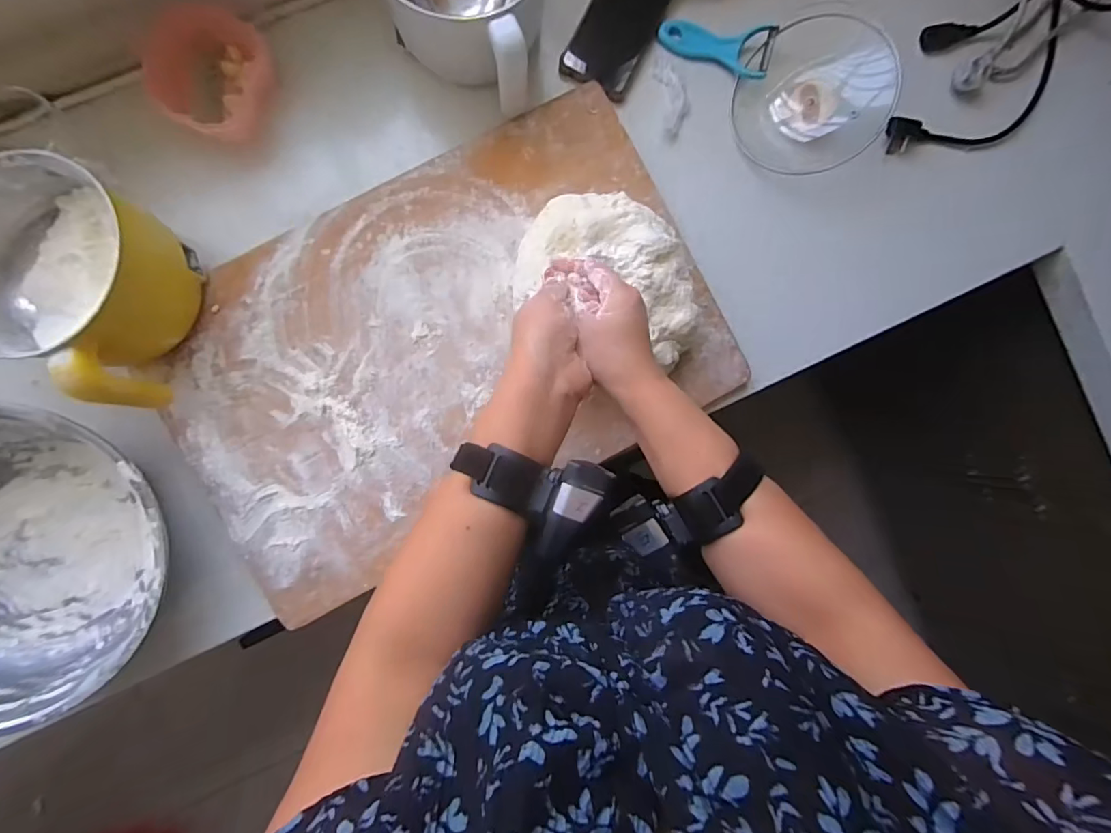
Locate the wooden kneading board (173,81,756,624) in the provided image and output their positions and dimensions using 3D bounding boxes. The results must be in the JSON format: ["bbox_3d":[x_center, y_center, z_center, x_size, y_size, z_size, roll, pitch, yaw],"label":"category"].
[{"bbox_3d":[-0.113,-0.072,0.556,0.556,0.018,0.354,-28,94,-4],"label":"wooden kneading board"}]

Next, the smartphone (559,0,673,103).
[{"bbox_3d":[0.073,-0.433,0.571,0.079,0.013,0.159,27,94,-3],"label":"smartphone"}]

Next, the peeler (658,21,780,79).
[{"bbox_3d":[0.175,-0.409,0.572,0.120,0.029,0.055,15,91,-6],"label":"peeler"}]

